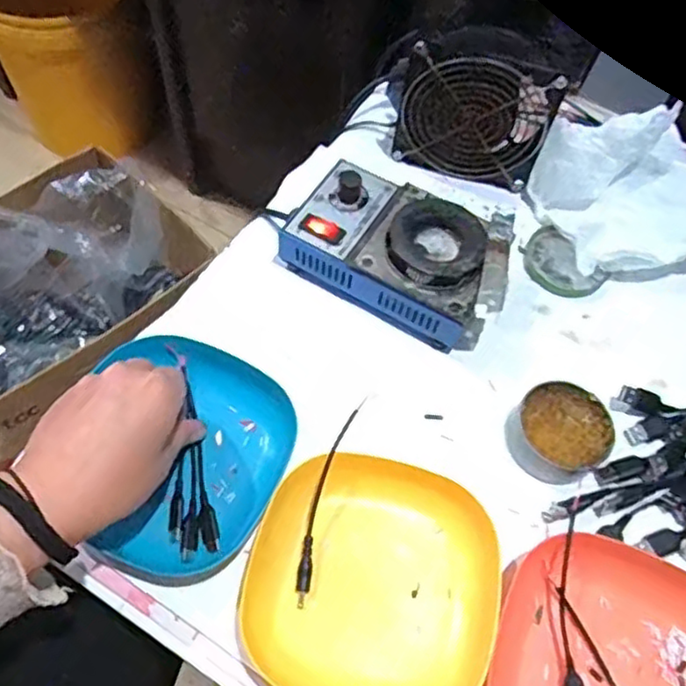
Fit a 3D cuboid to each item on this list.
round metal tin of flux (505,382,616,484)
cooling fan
[{"bbox_3d":[0.145,0.059,0.448,0.063,0.021,0.062,2,60,-3],"label":"round metal tin of flux"},{"bbox_3d":[0.101,-0.185,0.531,0.124,0.125,0.030,15,61,4],"label":"cooling fan"}]

